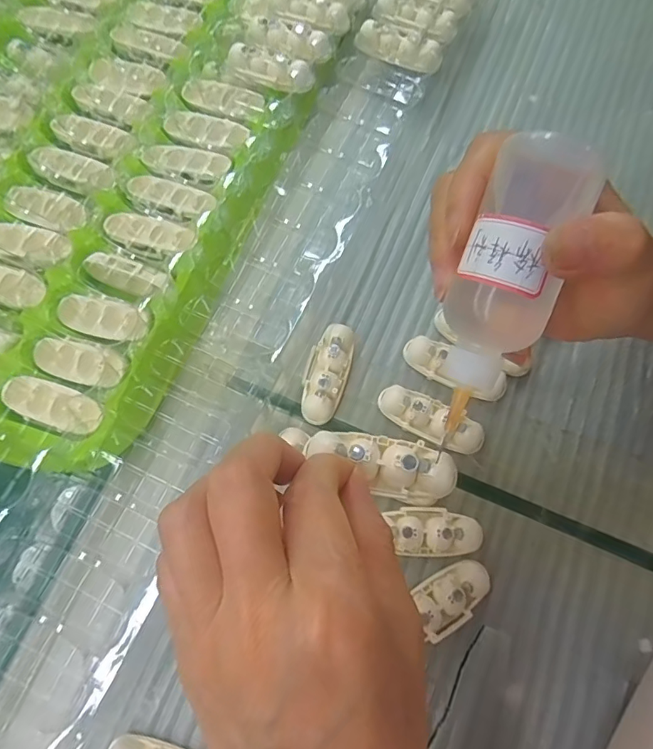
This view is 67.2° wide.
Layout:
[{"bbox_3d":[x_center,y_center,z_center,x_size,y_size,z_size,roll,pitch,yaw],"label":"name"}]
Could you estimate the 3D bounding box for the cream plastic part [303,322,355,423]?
[{"bbox_3d":[0.000,-0.002,0.300,0.025,0.015,0.062,14,72,4],"label":"cream plastic part"}]

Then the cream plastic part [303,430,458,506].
[{"bbox_3d":[0.023,0.036,0.204,0.062,0.012,0.023,18,75,8],"label":"cream plastic part"}]

